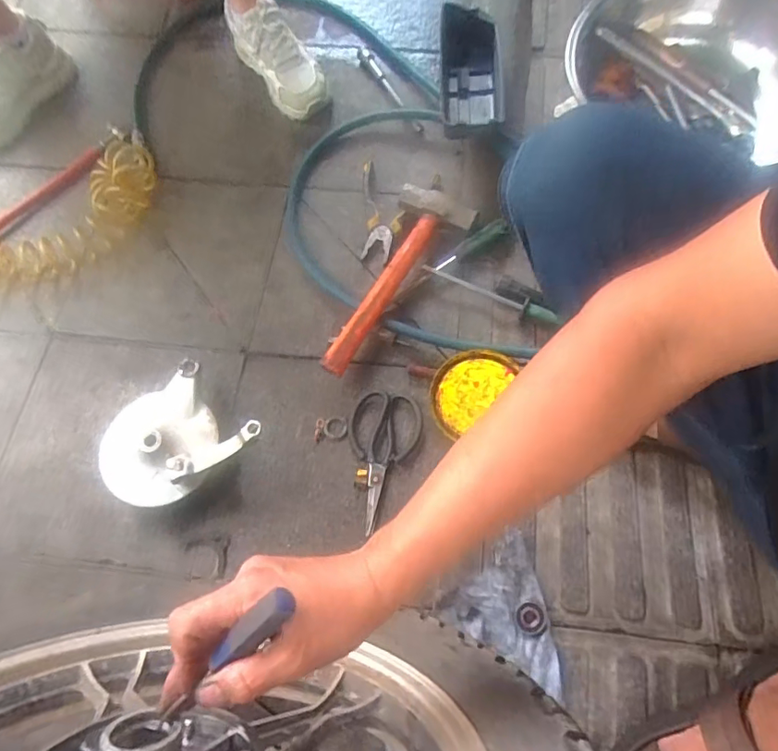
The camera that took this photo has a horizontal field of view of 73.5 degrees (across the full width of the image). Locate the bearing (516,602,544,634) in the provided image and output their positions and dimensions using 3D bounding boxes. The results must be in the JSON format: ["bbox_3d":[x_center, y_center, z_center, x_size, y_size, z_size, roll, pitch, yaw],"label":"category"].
[{"bbox_3d":[0.157,0.268,0.577,0.031,0.004,0.031,-1,75,4],"label":"bearing"}]

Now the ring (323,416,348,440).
[{"bbox_3d":[-0.070,0.068,0.688,0.033,0.004,0.031,-1,75,4],"label":"ring"}]

